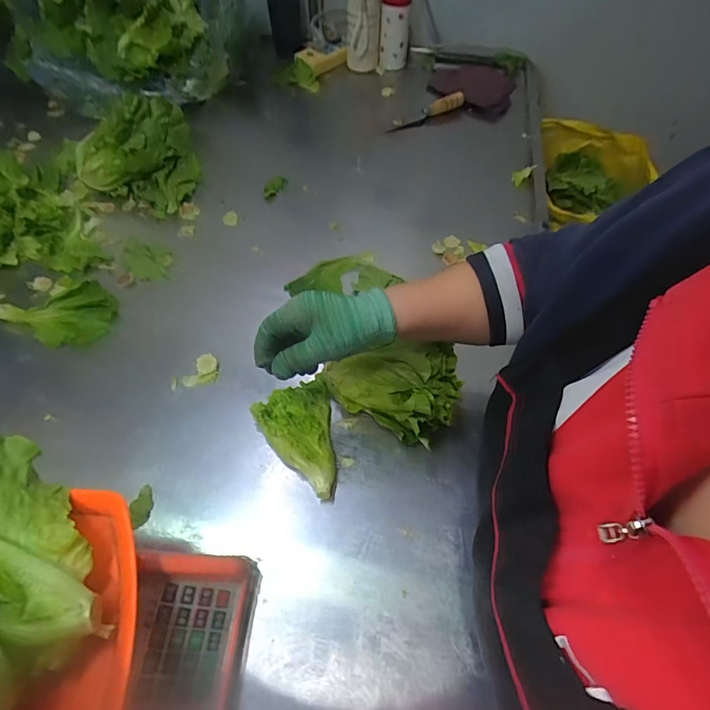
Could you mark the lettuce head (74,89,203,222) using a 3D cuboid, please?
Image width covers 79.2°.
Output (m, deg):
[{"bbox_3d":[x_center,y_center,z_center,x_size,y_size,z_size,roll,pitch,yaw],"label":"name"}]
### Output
[{"bbox_3d":[-0.350,-0.340,0.720,0.172,0.107,0.155,20,59,13],"label":"lettuce head"}]

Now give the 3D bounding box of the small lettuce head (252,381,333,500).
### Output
[{"bbox_3d":[-0.052,0.097,0.493,0.085,0.047,0.128,-26,61,-16],"label":"small lettuce head"}]

